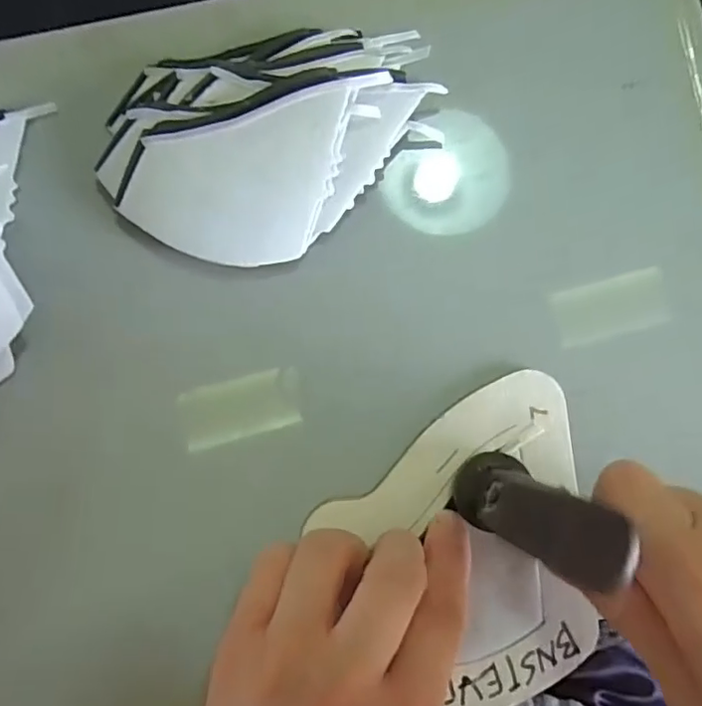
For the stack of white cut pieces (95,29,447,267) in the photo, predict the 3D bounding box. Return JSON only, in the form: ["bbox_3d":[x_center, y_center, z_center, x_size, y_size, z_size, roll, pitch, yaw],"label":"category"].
[{"bbox_3d":[-0.030,-0.085,0.228,0.132,0.029,0.090,-12,87,-3],"label":"stack of white cut pieces"}]

